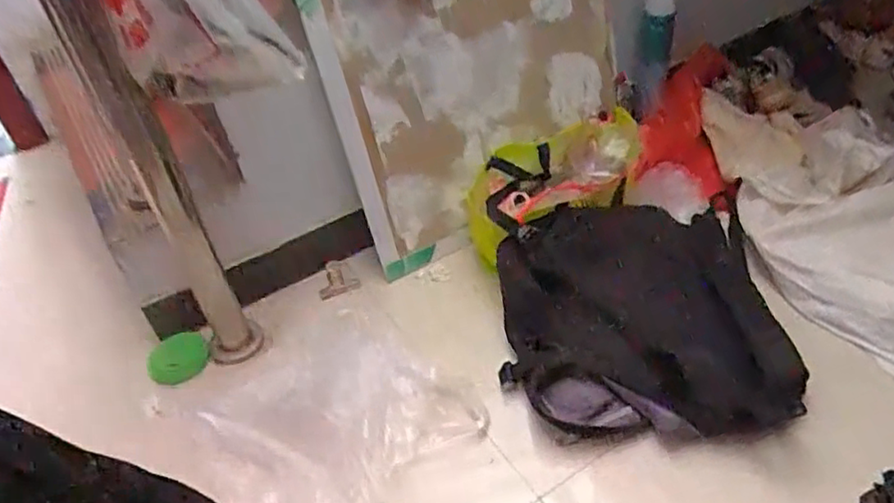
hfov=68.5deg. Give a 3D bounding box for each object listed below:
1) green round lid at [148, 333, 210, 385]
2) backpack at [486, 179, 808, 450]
[{"bbox_3d":[-0.468,0.187,1.146,0.094,0.018,0.092,1,60,-15],"label":"green round lid"},{"bbox_3d":[0.308,0.094,1.071,0.445,0.141,0.417,-2,42,6],"label":"backpack"}]

